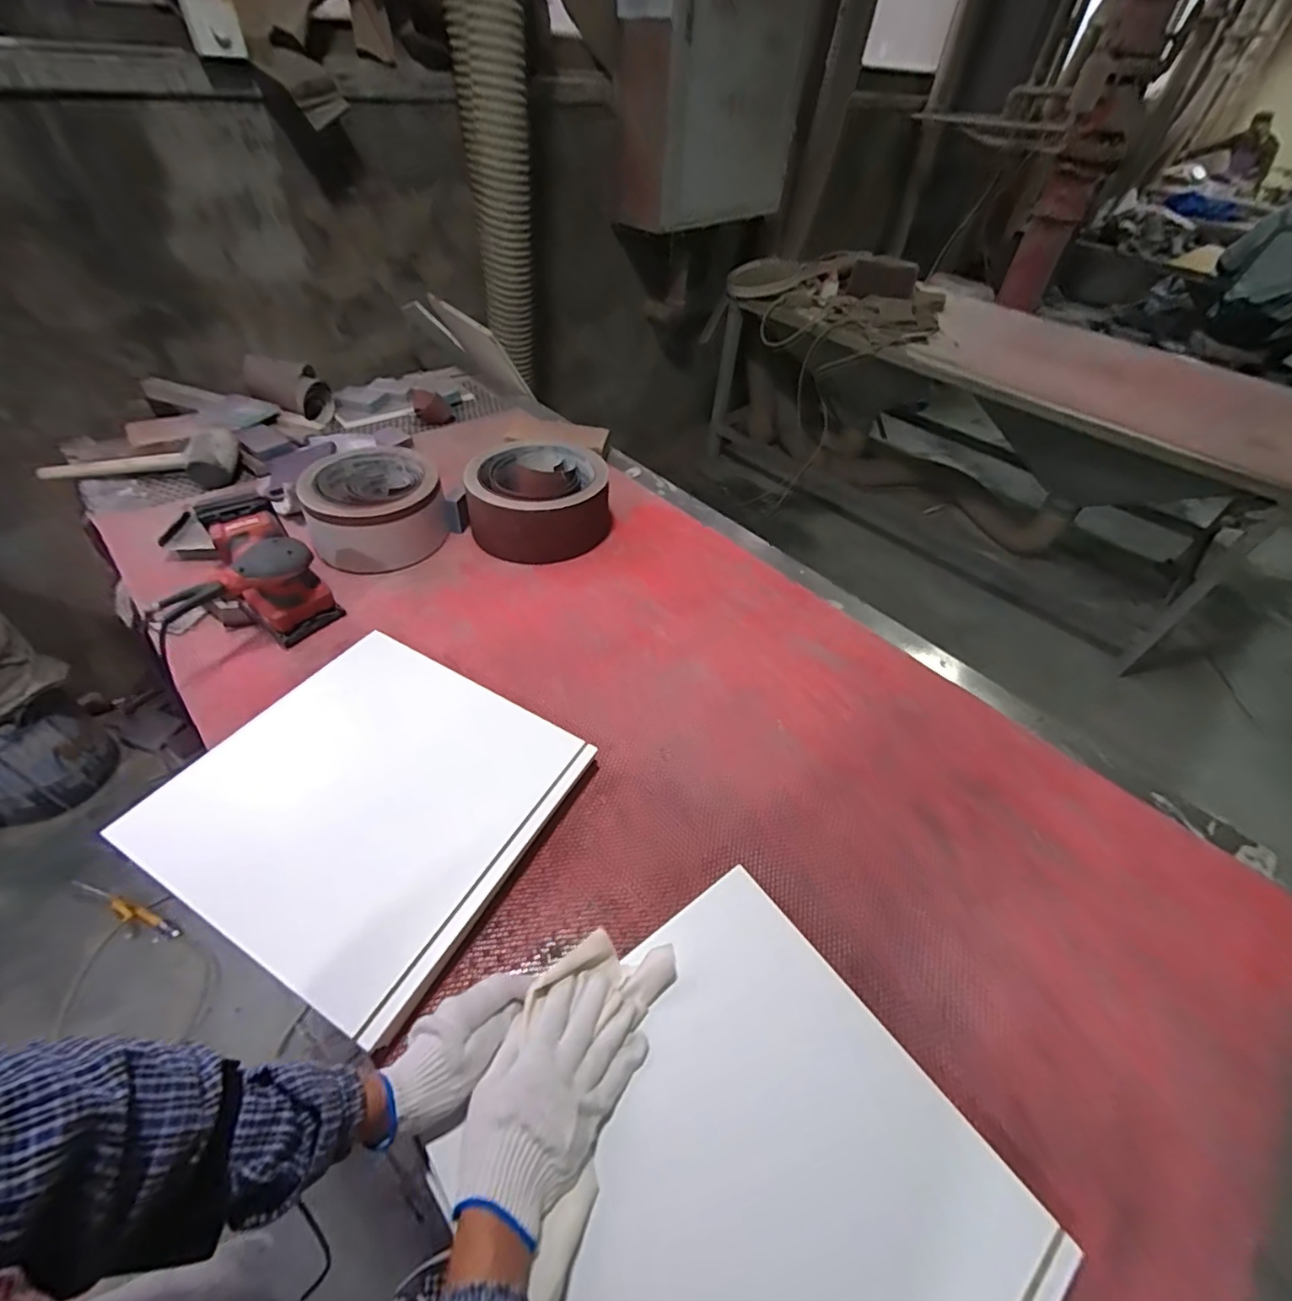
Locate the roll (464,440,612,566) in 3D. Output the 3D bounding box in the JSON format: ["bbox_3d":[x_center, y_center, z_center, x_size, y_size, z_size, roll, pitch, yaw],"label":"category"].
[{"bbox_3d":[-0.202,-0.295,1.089,0.249,0.113,0.256,-5,48,-12],"label":"roll"}]

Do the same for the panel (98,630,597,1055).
[{"bbox_3d":[-0.320,0.166,0.678,0.381,0.029,0.363,25,49,16],"label":"panel"}]

